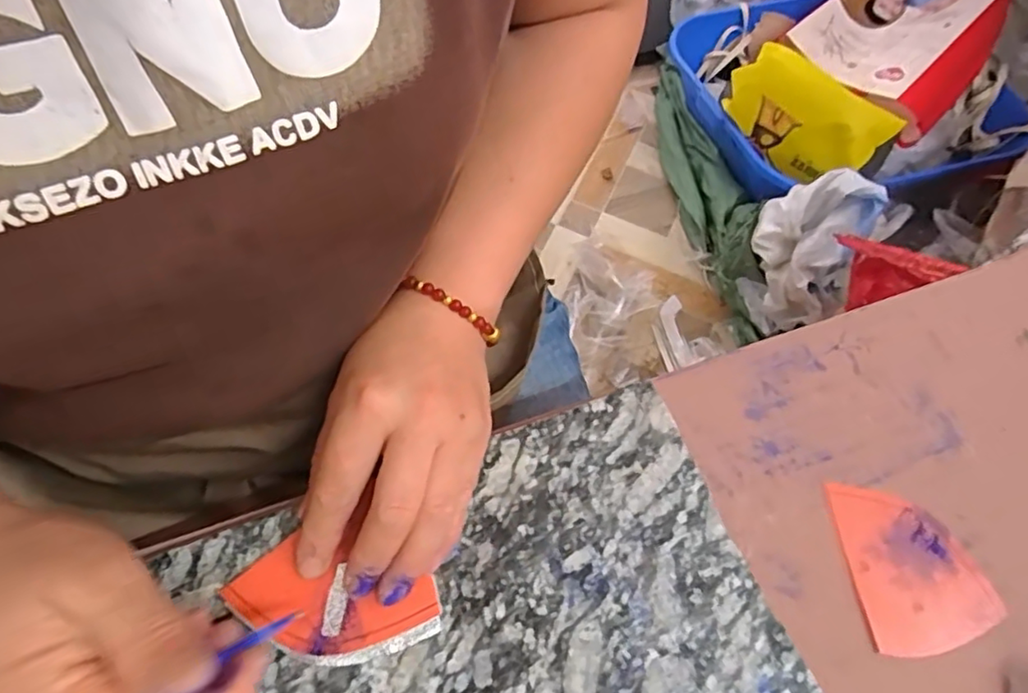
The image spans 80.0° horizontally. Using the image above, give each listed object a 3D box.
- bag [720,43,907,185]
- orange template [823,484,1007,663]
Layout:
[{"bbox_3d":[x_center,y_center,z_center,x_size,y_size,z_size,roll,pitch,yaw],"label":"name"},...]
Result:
[{"bbox_3d":[0.465,-0.368,1.003,0.083,0.133,0.249,-40,72,-19],"label":"bag"},{"bbox_3d":[0.195,0.106,0.300,0.063,0.004,0.078,-7,64,-5],"label":"orange template"}]

